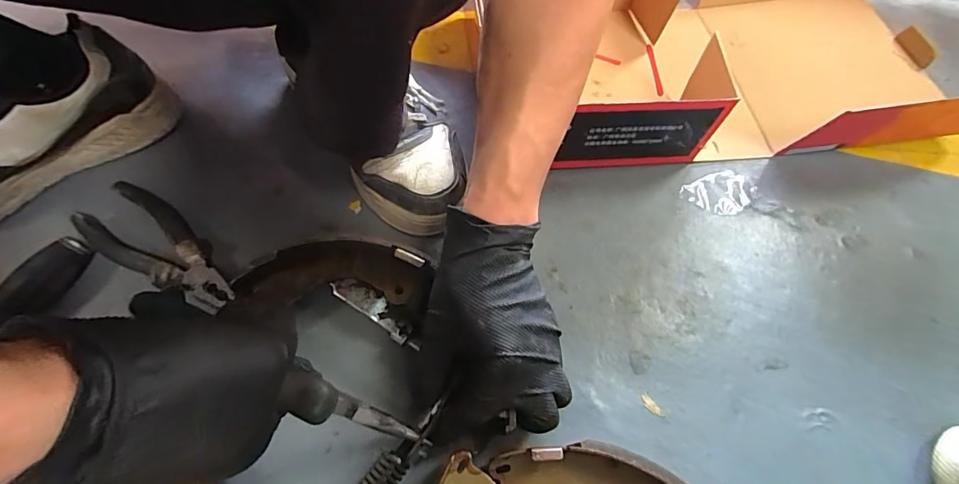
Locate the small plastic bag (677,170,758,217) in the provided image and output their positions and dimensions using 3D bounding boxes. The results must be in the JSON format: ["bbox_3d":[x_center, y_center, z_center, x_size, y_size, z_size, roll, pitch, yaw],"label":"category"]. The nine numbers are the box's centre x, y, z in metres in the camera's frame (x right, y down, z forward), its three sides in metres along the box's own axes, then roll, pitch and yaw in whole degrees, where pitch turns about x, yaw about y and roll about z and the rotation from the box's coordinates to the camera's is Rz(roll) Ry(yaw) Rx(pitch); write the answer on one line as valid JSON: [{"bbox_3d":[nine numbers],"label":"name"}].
[{"bbox_3d":[0.254,-0.051,0.459,0.077,0.005,0.051,-24,65,-14],"label":"small plastic bag"}]

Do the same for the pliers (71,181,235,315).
[{"bbox_3d":[-0.277,0.004,0.390,0.166,0.025,0.065,25,64,11],"label":"pliers"}]

